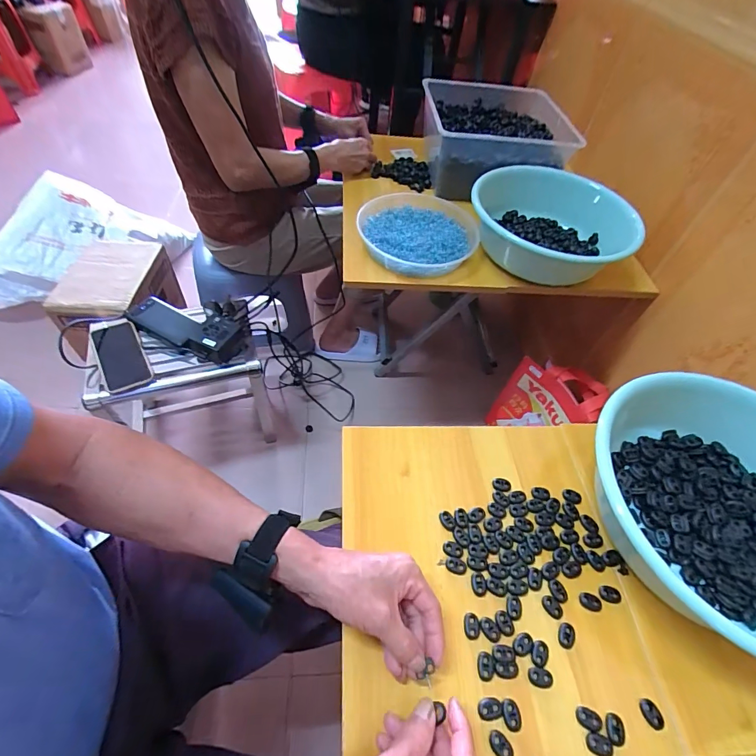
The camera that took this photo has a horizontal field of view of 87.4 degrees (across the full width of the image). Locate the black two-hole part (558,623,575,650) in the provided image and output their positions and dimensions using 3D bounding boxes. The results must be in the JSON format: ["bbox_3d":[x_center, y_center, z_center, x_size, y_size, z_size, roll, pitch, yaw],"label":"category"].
[{"bbox_3d":[0.189,0.257,0.395,0.016,0.004,0.023,24,56,15],"label":"black two-hole part"}]

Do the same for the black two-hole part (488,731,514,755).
[{"bbox_3d":[0.107,0.318,0.341,0.023,0.004,0.015,39,61,24],"label":"black two-hole part"}]

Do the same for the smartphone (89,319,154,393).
[{"bbox_3d":[-0.483,-0.049,0.741,0.078,0.015,0.159,-24,73,-22],"label":"smartphone"}]

